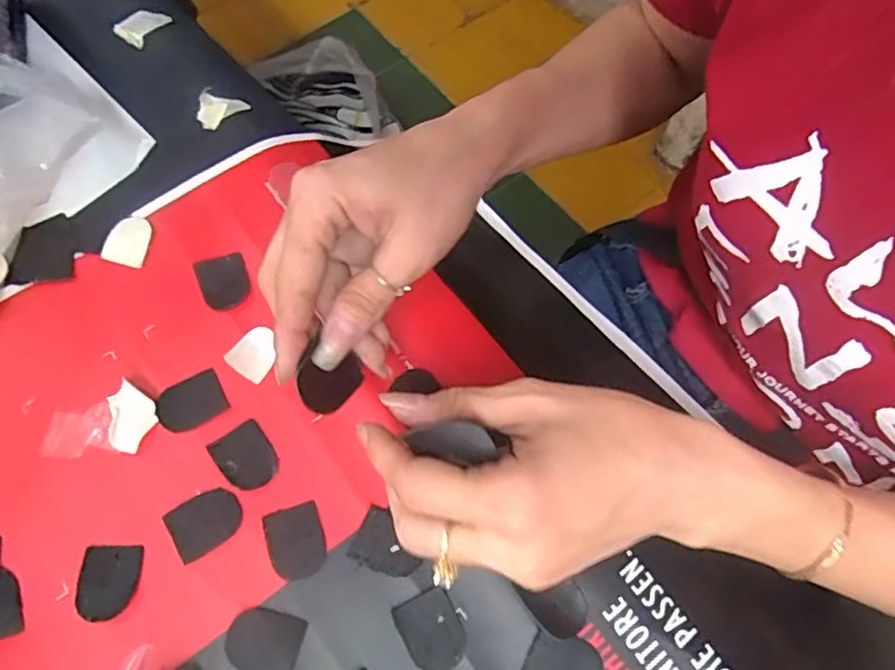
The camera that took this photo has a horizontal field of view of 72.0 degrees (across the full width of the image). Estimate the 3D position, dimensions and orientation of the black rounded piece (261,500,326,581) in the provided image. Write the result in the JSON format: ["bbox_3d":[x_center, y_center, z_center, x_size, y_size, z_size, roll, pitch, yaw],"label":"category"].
[{"bbox_3d":[-0.075,0.101,0.302,0.027,0.004,0.034,-17,69,-9],"label":"black rounded piece"}]

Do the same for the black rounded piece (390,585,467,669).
[{"bbox_3d":[-0.008,0.139,0.289,0.027,0.004,0.035,-23,70,-11],"label":"black rounded piece"}]

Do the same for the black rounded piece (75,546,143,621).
[{"bbox_3d":[-0.161,0.117,0.292,0.027,0.005,0.032,0,67,-2],"label":"black rounded piece"}]

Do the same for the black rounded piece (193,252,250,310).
[{"bbox_3d":[-0.127,-0.031,0.350,0.026,0.005,0.031,-21,70,-11],"label":"black rounded piece"}]

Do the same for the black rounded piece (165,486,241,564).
[{"bbox_3d":[-0.120,0.092,0.304,0.034,0.004,0.027,-31,72,-14],"label":"black rounded piece"}]

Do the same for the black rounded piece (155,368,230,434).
[{"bbox_3d":[-0.136,0.035,0.326,0.034,0.004,0.028,-24,70,-12],"label":"black rounded piece"}]

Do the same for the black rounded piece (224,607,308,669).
[{"bbox_3d":[-0.085,0.141,0.283,0.034,0.006,0.026,16,68,4],"label":"black rounded piece"}]

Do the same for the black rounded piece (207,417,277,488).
[{"bbox_3d":[-0.104,0.062,0.315,0.027,0.004,0.034,-36,73,-16],"label":"black rounded piece"}]

